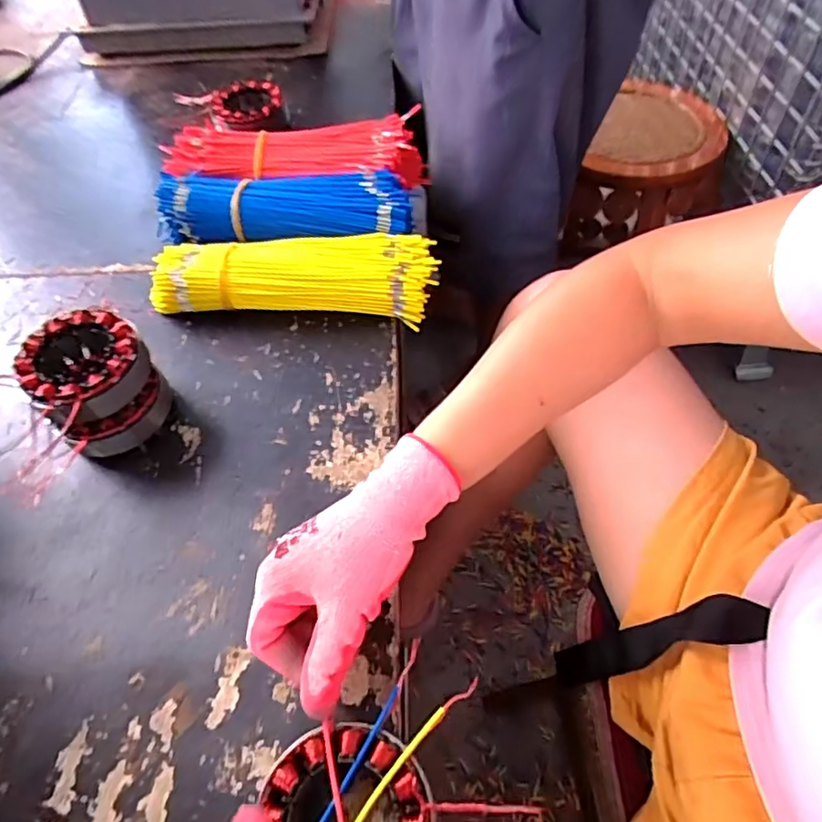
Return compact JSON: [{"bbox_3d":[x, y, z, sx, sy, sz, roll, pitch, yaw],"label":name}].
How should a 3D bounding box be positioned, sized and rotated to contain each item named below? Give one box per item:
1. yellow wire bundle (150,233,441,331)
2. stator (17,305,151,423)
[{"bbox_3d":[-0.103,-0.123,0.548,0.247,0.050,0.081,4,54,5],"label":"yellow wire bundle"},{"bbox_3d":[-0.241,-0.032,0.447,0.081,0.039,0.082,-1,54,1],"label":"stator"}]

